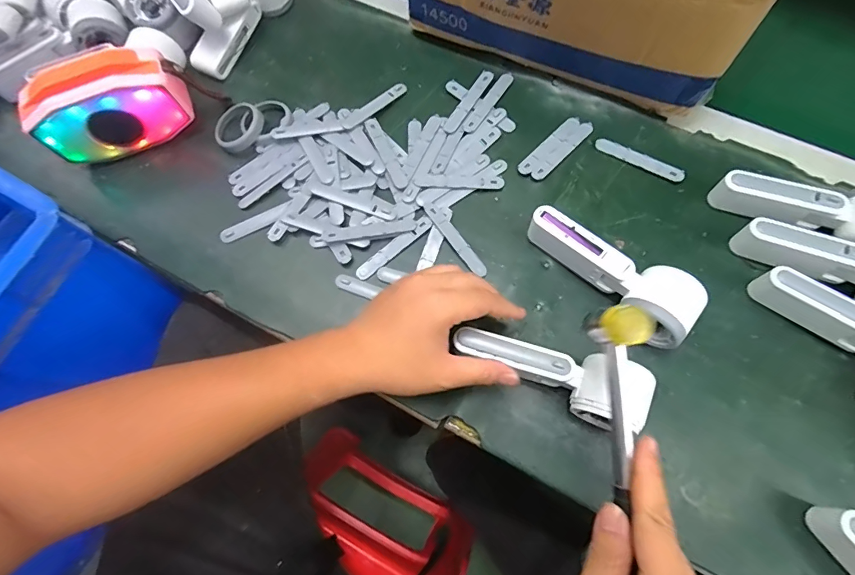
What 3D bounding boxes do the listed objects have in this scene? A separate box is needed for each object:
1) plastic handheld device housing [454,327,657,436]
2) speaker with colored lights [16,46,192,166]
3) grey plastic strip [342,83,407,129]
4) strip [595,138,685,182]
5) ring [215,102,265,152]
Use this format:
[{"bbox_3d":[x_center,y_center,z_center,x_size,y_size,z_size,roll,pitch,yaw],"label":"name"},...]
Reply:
[{"bbox_3d":[0.105,0.071,0.373,0.164,0.037,0.053,20,73,7],"label":"plastic handheld device housing"},{"bbox_3d":[-0.328,-0.185,0.453,0.144,0.101,0.050,-25,73,-7],"label":"speaker with colored lights"},{"bbox_3d":[-0.059,-0.207,0.492,0.090,0.004,0.016,-42,85,-18],"label":"grey plastic strip"},{"bbox_3d":[0.226,-0.137,0.460,0.094,0.005,0.016,29,74,10],"label":"strip"},{"bbox_3d":[-0.212,-0.180,0.482,0.059,0.012,0.059,-5,73,16],"label":"ring"}]

